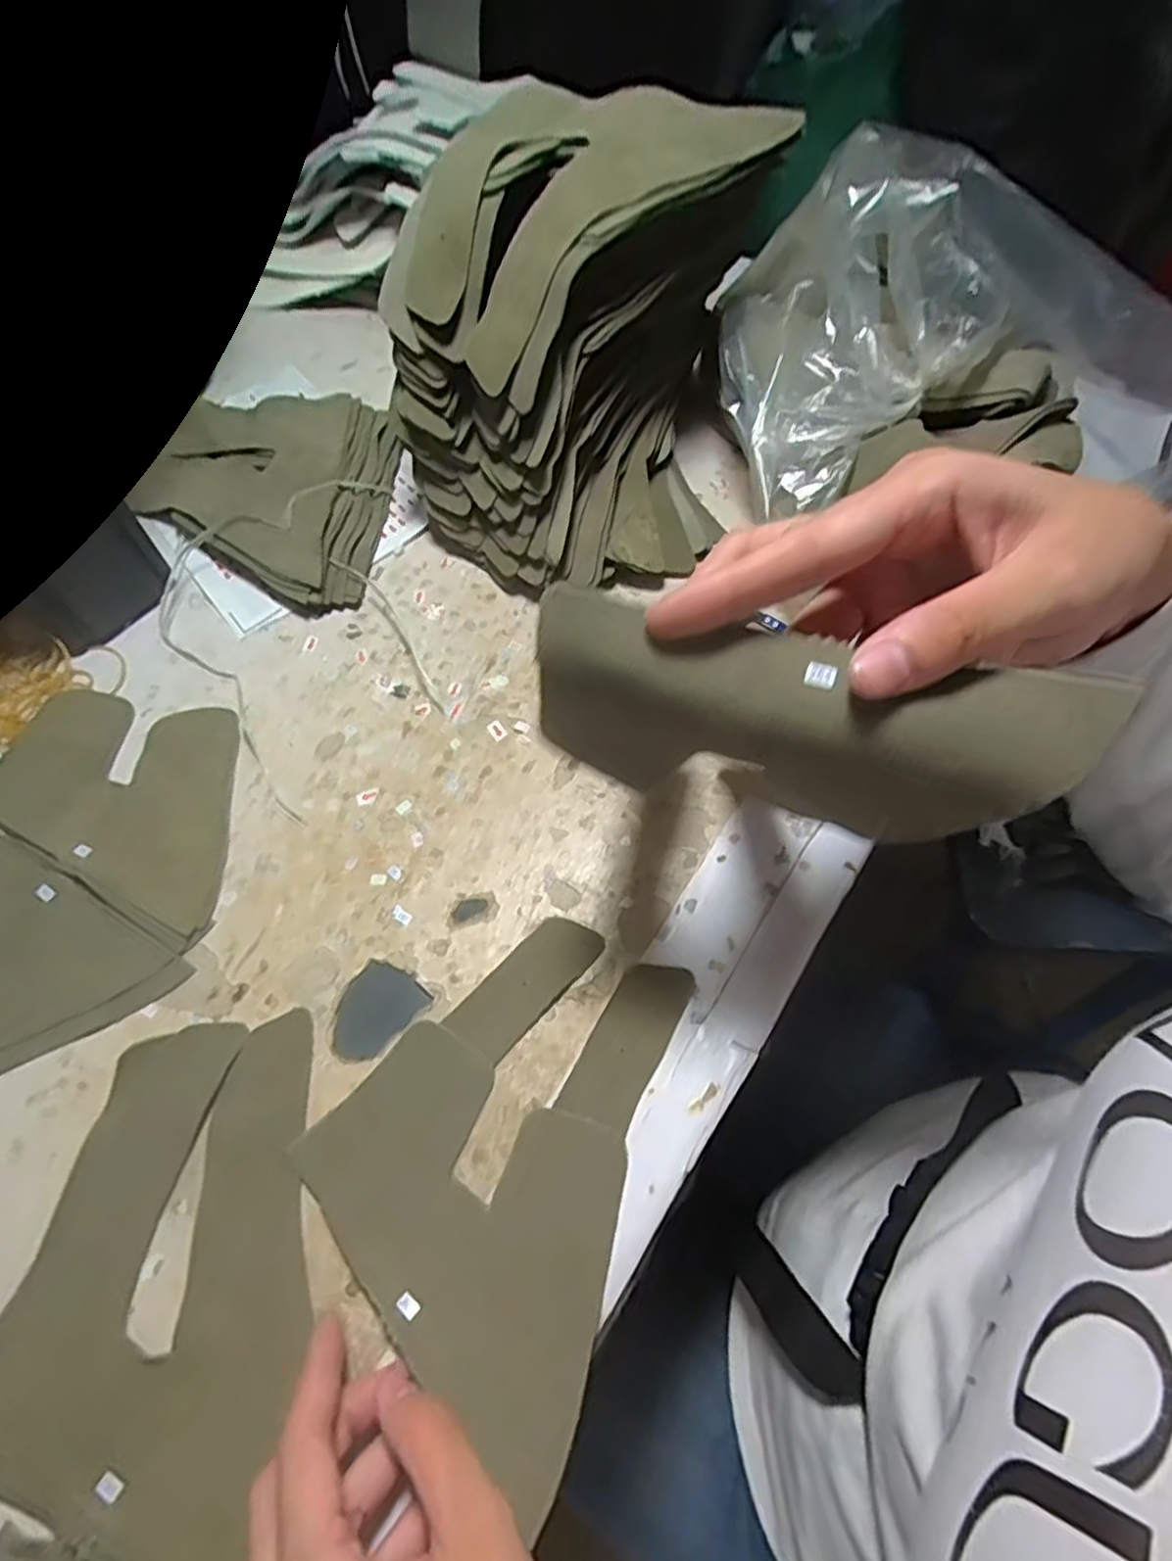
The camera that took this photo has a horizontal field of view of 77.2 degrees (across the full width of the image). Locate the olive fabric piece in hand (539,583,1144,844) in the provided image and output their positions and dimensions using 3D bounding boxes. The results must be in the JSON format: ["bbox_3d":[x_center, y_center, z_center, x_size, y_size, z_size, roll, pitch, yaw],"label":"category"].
[{"bbox_3d":[0.056,-0.013,0.206,0.142,0.050,0.034,12,63,8],"label":"olive fabric piece in hand"}]

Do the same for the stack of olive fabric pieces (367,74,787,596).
[{"bbox_3d":[0.005,-0.221,0.391,0.159,0.172,0.187,35,69,19],"label":"stack of olive fabric pieces"}]

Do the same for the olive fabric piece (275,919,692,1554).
[{"bbox_3d":[-0.036,0.137,0.290,0.127,0.015,0.173,20,65,13],"label":"olive fabric piece"}]

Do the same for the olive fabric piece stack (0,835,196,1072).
[{"bbox_3d":[-0.277,0.084,0.334,0.159,0.005,0.102,28,67,16],"label":"olive fabric piece stack"}]

